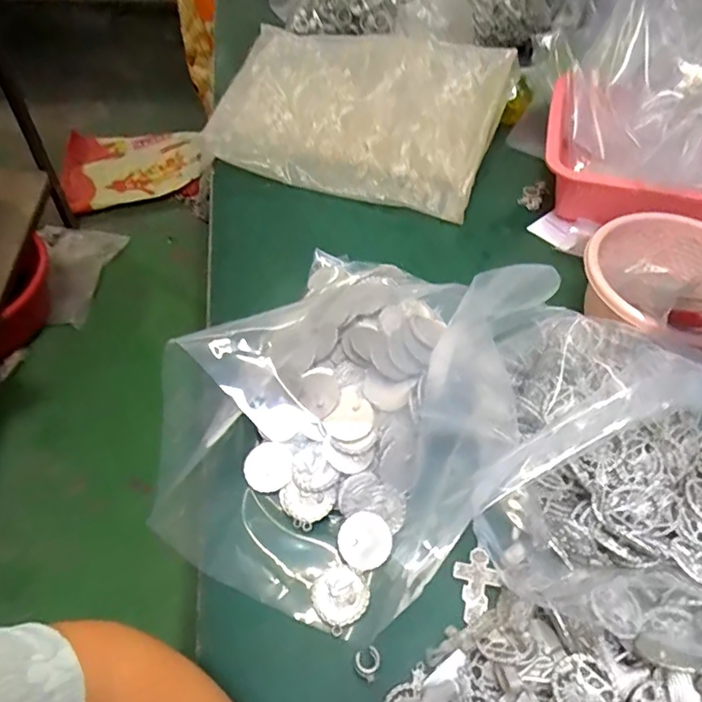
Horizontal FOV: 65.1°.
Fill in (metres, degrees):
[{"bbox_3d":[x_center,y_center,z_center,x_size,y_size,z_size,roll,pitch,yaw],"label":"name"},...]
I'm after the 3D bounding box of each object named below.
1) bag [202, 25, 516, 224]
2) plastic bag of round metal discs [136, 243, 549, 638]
[{"bbox_3d":[0.002,-0.293,0.663,0.342,0.048,0.231,16,76,8],"label":"bag"},{"bbox_3d":[0.006,0.024,0.389,0.172,0.141,0.237,32,56,20],"label":"plastic bag of round metal discs"}]

